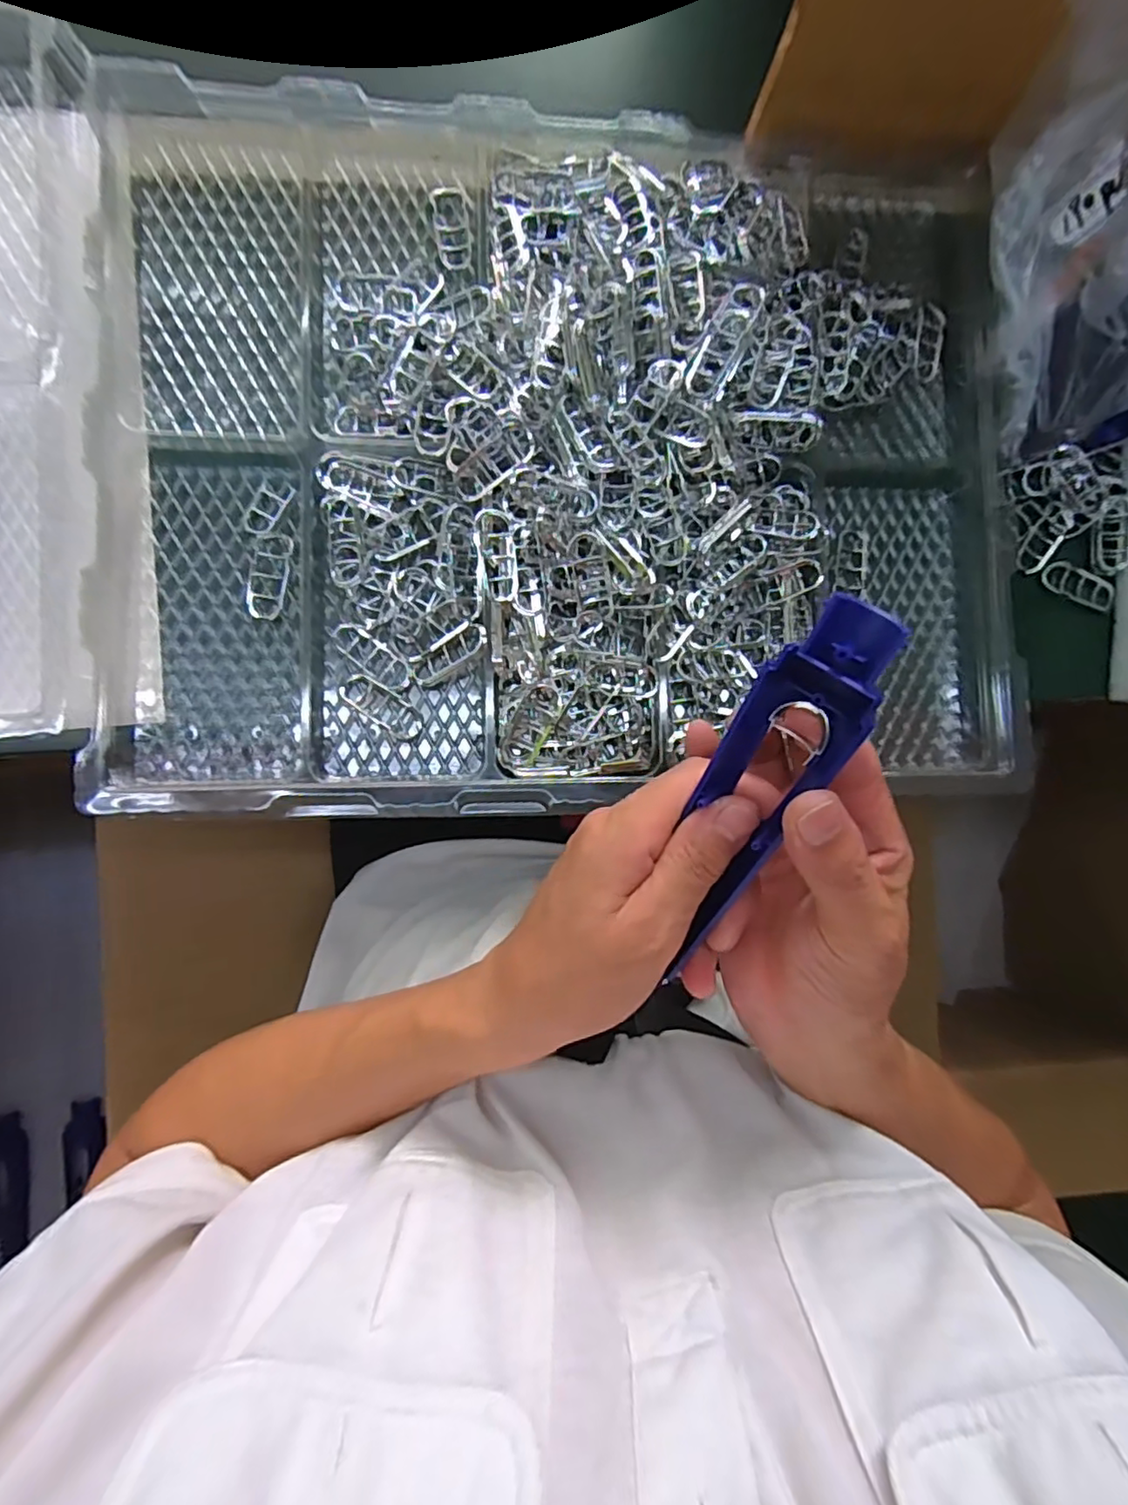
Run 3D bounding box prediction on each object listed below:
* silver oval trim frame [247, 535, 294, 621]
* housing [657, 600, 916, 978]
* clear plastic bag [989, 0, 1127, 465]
[{"bbox_3d":[-0.176,-0.105,0.370,0.023,0.005,0.051,11,86,-5],"label":"silver oval trim frame"},{"bbox_3d":[0.069,0.018,0.230,0.033,0.028,0.151,17,115,-5],"label":"housing"},{"bbox_3d":[0.339,-0.317,0.354,0.157,0.160,0.194,-22,89,-7],"label":"clear plastic bag"}]

